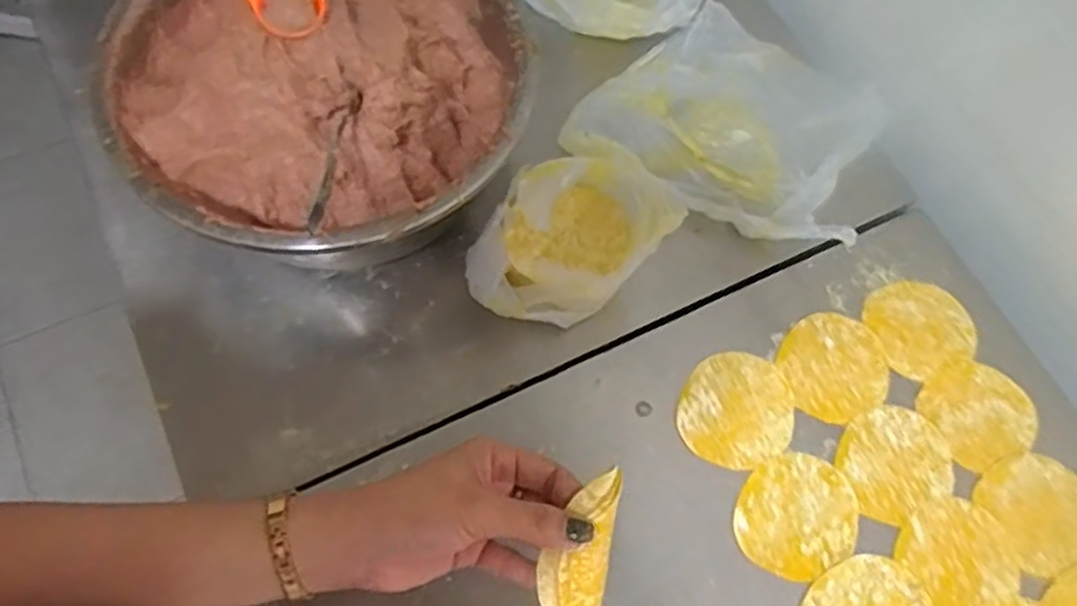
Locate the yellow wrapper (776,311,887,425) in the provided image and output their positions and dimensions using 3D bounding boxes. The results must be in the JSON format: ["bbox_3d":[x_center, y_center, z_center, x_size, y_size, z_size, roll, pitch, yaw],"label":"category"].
[{"bbox_3d":[0.221,0.046,0.569,0.077,0.006,0.079,-20,69,-10],"label":"yellow wrapper"}]

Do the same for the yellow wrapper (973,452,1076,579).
[{"bbox_3d":[0.355,0.144,0.536,0.077,0.008,0.076,1,66,-2],"label":"yellow wrapper"}]

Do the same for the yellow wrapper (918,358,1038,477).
[{"bbox_3d":[0.322,0.078,0.558,0.074,0.004,0.074,-29,70,-14],"label":"yellow wrapper"}]

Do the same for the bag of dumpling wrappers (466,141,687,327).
[{"bbox_3d":[0.022,-0.041,0.545,0.145,0.095,0.104,-40,73,-17],"label":"bag of dumpling wrappers"}]

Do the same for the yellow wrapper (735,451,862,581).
[{"bbox_3d":[0.178,0.147,0.526,0.089,0.005,0.076,-27,70,-13],"label":"yellow wrapper"}]

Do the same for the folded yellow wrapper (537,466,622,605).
[{"bbox_3d":[0.021,0.122,0.371,0.034,0.015,0.084,17,83,5],"label":"folded yellow wrapper"}]

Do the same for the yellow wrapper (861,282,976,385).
[{"bbox_3d":[0.293,0.018,0.584,0.076,0.004,0.074,-23,69,-11],"label":"yellow wrapper"}]

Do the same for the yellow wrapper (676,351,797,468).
[{"bbox_3d":[0.145,0.077,0.554,0.079,0.004,0.085,1,66,-2],"label":"yellow wrapper"}]

